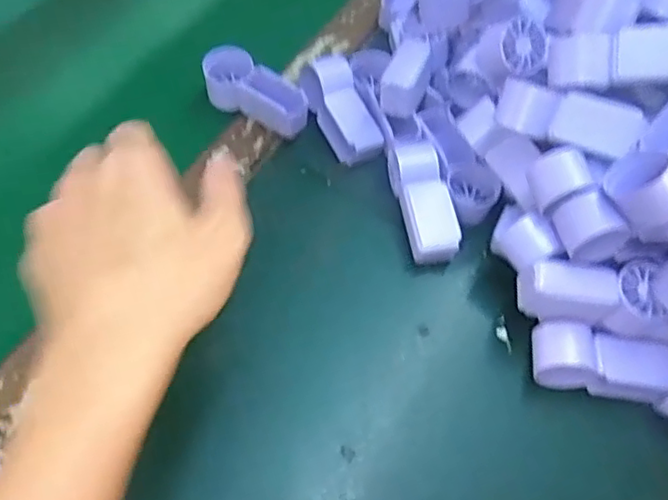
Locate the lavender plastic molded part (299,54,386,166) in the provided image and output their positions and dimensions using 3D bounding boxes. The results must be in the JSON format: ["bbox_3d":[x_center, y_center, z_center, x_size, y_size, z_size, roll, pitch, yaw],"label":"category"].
[{"bbox_3d":[0.005,-0.113,0.518,0.039,0.036,0.091,-20,64,-14],"label":"lavender plastic molded part"}]

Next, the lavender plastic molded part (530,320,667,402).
[{"bbox_3d":[0.174,0.075,0.425,0.089,0.031,0.037,9,61,2],"label":"lavender plastic molded part"}]

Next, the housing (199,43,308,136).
[{"bbox_3d":[-0.064,-0.127,0.524,0.094,0.035,0.037,30,64,13],"label":"housing"}]

